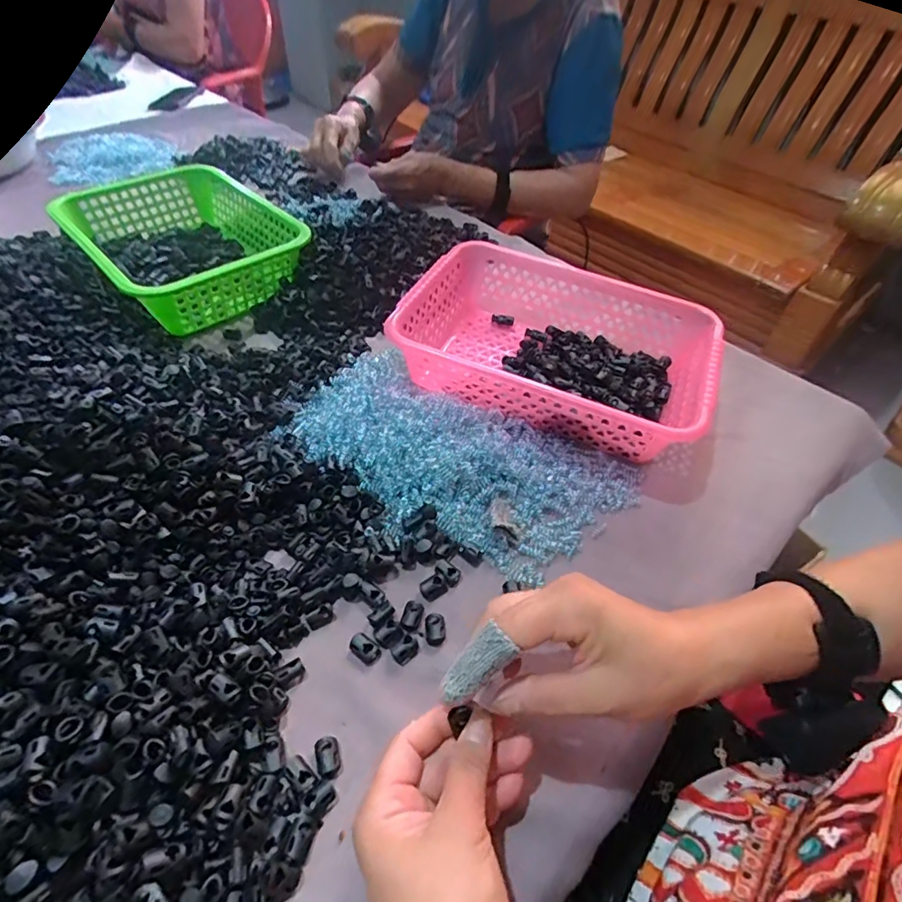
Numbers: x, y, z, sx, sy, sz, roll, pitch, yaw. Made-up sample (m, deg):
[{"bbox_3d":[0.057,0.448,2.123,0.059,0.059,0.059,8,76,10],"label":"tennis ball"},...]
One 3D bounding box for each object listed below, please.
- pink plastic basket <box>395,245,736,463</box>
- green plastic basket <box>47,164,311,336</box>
[{"bbox_3d":[0.110,-0.107,0.538,0.306,0.079,0.218,19,51,14],"label":"pink plastic basket"},{"bbox_3d":[-0.348,-0.272,0.653,0.215,0.067,0.293,-36,59,-29],"label":"green plastic basket"}]

